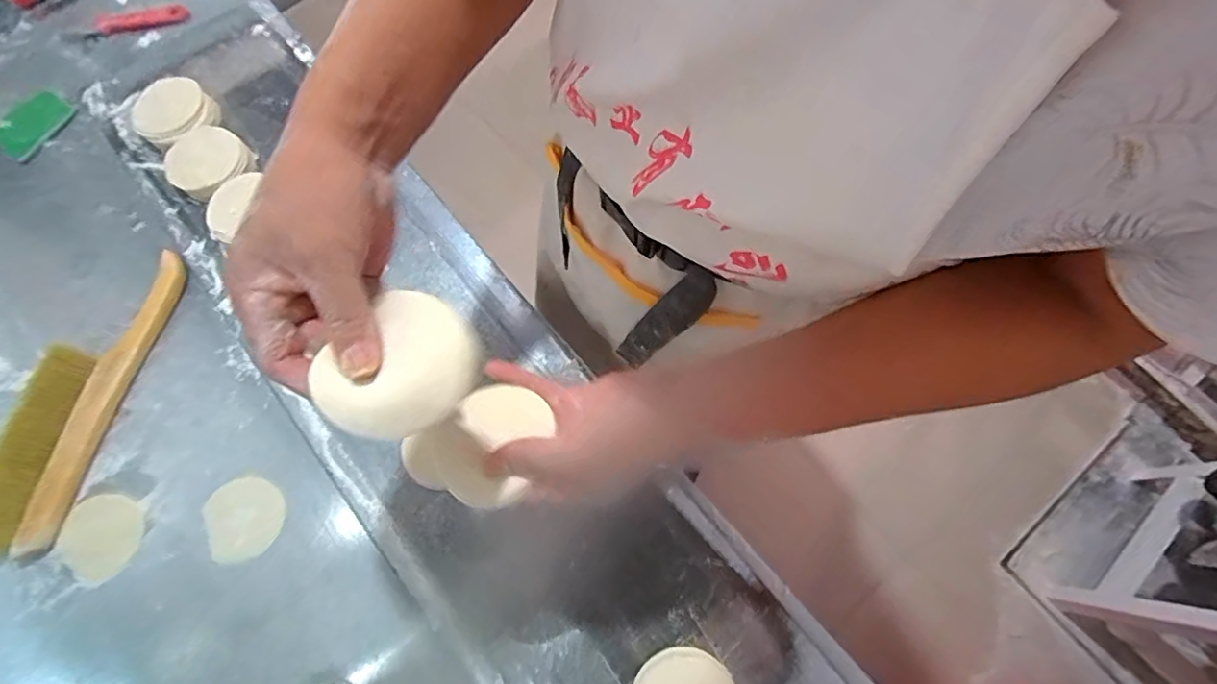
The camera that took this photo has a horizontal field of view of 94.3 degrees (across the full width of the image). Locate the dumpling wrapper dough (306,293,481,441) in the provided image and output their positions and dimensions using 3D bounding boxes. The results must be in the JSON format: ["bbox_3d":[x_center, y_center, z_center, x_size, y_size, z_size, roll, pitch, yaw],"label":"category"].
[{"bbox_3d":[-0.111,0.013,0.303,0.071,0.012,0.080,32,74,10],"label":"dumpling wrapper dough"}]

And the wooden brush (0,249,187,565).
[{"bbox_3d":[-0.569,0.054,0.601,0.094,0.035,0.336,12,73,5],"label":"wooden brush"}]

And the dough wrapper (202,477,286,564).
[{"bbox_3d":[-0.374,0.179,0.580,0.077,0.004,0.081,0,73,1],"label":"dough wrapper"}]

